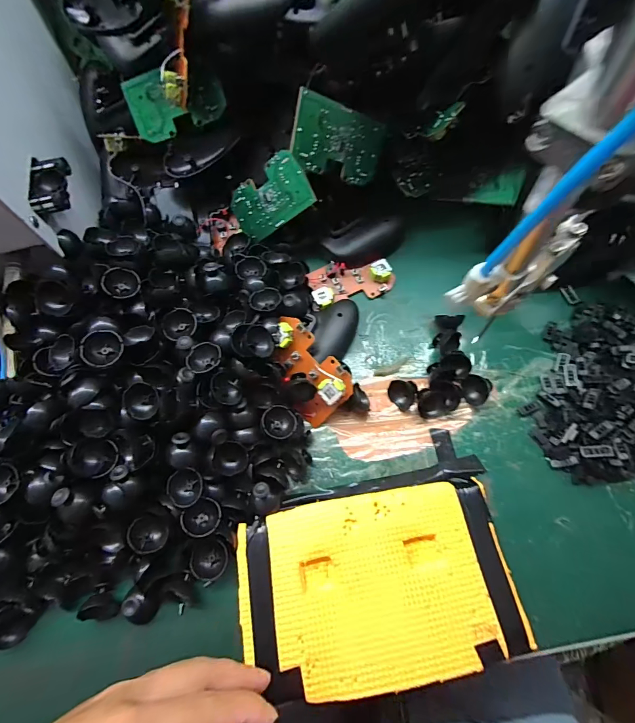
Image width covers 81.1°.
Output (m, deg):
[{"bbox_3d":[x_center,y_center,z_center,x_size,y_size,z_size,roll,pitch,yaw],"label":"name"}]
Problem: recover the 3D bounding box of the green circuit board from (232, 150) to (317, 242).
[{"bbox_3d":[-0.047,-0.159,0.361,0.090,0.005,0.054,-22,97,34],"label":"green circuit board"}]

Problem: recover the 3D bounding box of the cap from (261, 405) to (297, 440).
[{"bbox_3d":[-0.031,0.050,0.304,0.027,0.017,0.028,-1,68,3],"label":"cap"}]

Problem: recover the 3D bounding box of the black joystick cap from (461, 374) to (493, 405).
[{"bbox_3d":[0.137,0.025,0.324,0.023,0.014,0.023,22,71,11],"label":"black joystick cap"}]

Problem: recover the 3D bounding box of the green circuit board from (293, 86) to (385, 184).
[{"bbox_3d":[0.020,-0.192,0.327,0.093,0.055,0.004,-3,24,-35],"label":"green circuit board"}]

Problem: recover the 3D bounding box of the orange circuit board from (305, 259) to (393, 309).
[{"bbox_3d":[0.032,-0.082,0.373,0.084,0.016,0.046,-18,69,-4],"label":"orange circuit board"}]

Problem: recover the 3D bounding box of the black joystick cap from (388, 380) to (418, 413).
[{"bbox_3d":[0.074,0.028,0.330,0.023,0.012,0.024,-1,68,3],"label":"black joystick cap"}]

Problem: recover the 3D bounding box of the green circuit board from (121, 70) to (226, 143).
[{"bbox_3d":[-0.135,-0.247,0.350,0.089,0.008,0.054,-16,108,11],"label":"green circuit board"}]

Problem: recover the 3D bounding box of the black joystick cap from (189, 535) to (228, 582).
[{"bbox_3d":[-0.080,0.148,0.279,0.027,0.012,0.029,-1,68,3],"label":"black joystick cap"}]

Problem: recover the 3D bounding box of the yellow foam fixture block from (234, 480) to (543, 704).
[{"bbox_3d":[0.042,0.162,0.273,0.189,0.020,0.119,-9,68,-1],"label":"yellow foam fixture block"}]

